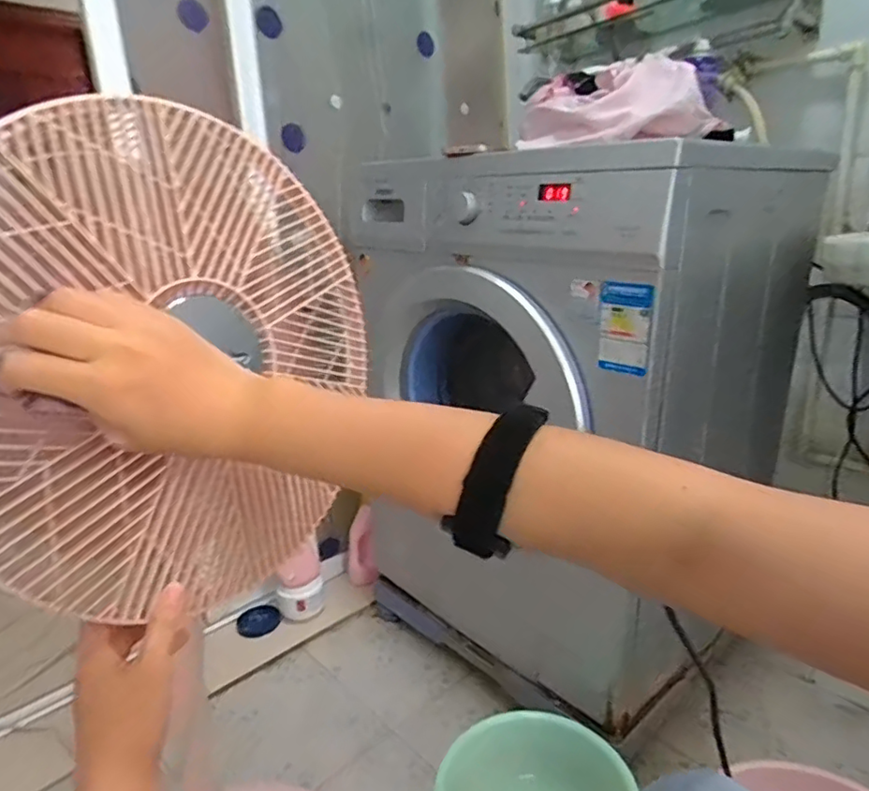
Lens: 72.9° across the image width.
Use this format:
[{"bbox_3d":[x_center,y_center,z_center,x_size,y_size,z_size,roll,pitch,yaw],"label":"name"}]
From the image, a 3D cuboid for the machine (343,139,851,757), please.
[{"bbox_3d":[0.265,0.013,1.114,0.592,0.838,0.584,-18,23,-41],"label":"machine"}]

